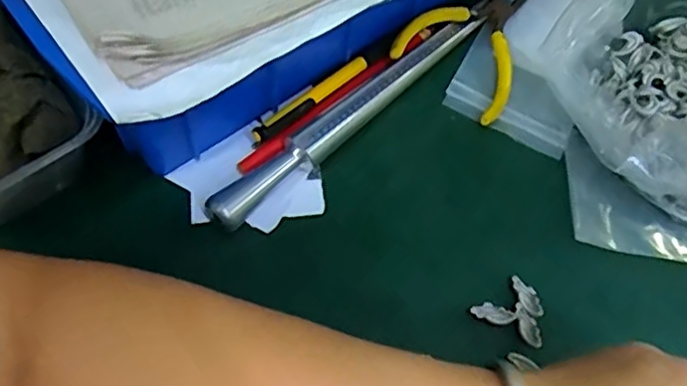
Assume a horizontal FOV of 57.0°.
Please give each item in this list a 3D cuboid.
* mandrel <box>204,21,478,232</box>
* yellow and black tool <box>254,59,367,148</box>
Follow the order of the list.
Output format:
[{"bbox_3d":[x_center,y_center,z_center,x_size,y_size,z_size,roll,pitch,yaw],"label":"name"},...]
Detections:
[{"bbox_3d":[0.005,-0.047,0.379,0.207,0.022,0.019,-41,73,-20],"label":"mandrel"},{"bbox_3d":[-0.019,-0.056,0.380,0.011,0.011,0.089,43,69,16],"label":"yellow and black tool"}]

